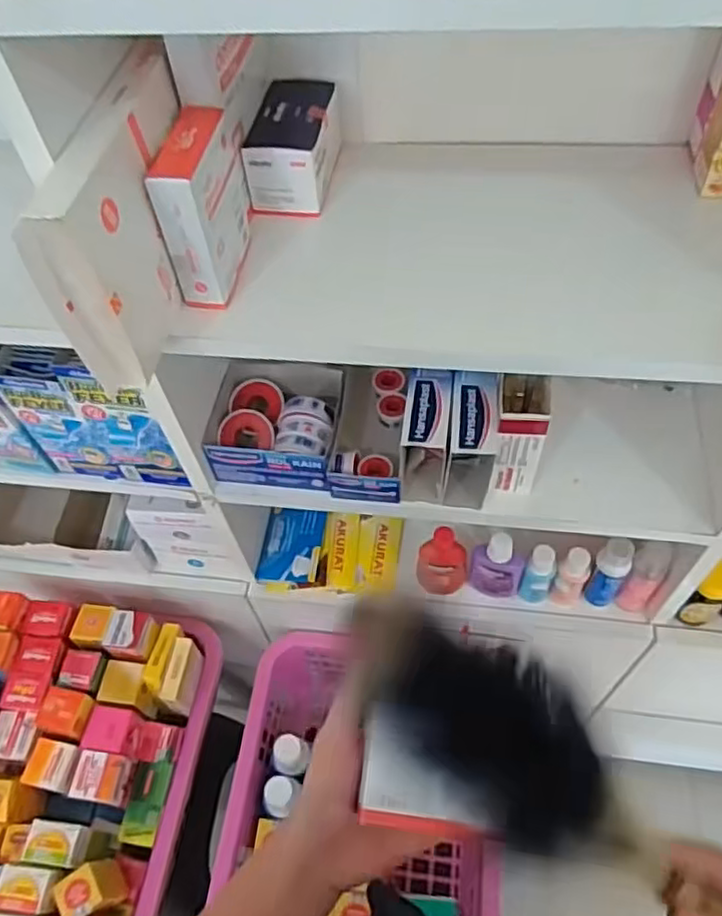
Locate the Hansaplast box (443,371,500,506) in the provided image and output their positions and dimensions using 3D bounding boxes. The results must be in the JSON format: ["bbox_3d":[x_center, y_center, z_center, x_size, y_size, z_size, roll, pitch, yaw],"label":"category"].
[{"bbox_3d":[0.102,-0.015,0.614,0.039,0.094,0.083,6,56,9],"label":"Hansaplast box"}]

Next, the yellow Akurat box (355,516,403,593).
[{"bbox_3d":[0.025,0.120,0.853,0.056,0.030,0.117,1,56,5],"label":"yellow Akurat box"}]

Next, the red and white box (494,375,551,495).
[{"bbox_3d":[0.145,-0.026,0.606,0.041,0.106,0.070,8,56,10],"label":"red and white box"}]

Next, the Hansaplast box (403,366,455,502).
[{"bbox_3d":[0.061,-0.018,0.622,0.042,0.097,0.081,5,56,8],"label":"Hansaplast box"}]

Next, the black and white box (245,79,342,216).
[{"bbox_3d":[-0.052,-0.260,0.551,0.058,0.059,0.110,7,56,9],"label":"black and white box"}]

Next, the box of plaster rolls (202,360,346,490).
[{"bbox_3d":[-0.080,-0.042,0.668,0.121,0.049,0.135,4,56,7],"label":"box of plaster rolls"}]

